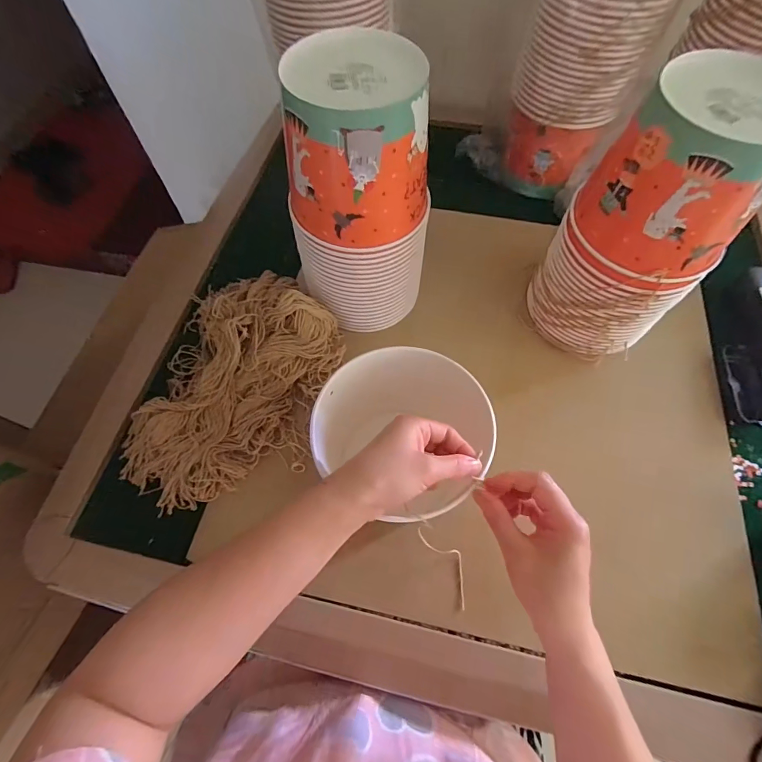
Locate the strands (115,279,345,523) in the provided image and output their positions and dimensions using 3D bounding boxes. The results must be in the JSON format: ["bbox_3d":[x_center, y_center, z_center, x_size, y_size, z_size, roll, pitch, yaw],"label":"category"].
[{"bbox_3d":[-0.177,-0.004,0.486,0.221,0.075,0.312,12,63,6],"label":"strands"}]

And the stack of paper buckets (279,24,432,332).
[{"bbox_3d":[-0.024,-0.194,0.449,0.138,0.270,0.128,-37,69,-18],"label":"stack of paper buckets"}]

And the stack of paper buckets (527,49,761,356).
[{"bbox_3d":[0.284,-0.159,0.435,0.129,0.270,0.145,-38,69,-18],"label":"stack of paper buckets"}]

